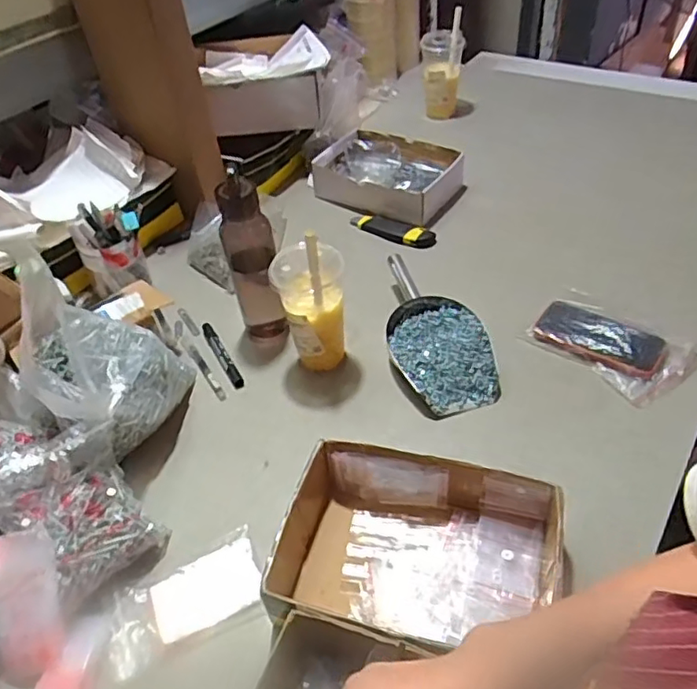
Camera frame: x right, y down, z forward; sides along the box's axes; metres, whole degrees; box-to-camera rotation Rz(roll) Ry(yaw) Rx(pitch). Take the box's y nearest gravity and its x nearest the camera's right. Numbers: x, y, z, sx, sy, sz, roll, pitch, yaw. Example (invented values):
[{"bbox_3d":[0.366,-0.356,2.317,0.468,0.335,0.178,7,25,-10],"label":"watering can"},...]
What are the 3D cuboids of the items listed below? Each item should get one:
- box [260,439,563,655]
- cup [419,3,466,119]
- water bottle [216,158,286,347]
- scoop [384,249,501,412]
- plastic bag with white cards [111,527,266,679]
[{"bbox_3d":[0.062,0.195,0.592,0.276,0.074,0.173,8,46,14],"label":"box"},{"bbox_3d":[0.208,-0.609,1.322,0.091,0.205,0.081,2,45,8],"label":"cup"},{"bbox_3d":[-0.129,-0.112,0.810,0.067,0.239,0.071,-16,45,-10],"label":"water bottle"},{"bbox_3d":[0.108,-0.022,0.829,0.128,0.051,0.267,-15,45,-9],"label":"scoop"},{"bbox_3d":[-0.164,0.259,0.604,0.154,0.022,0.082,-22,46,-15],"label":"plastic bag with white cards"}]

